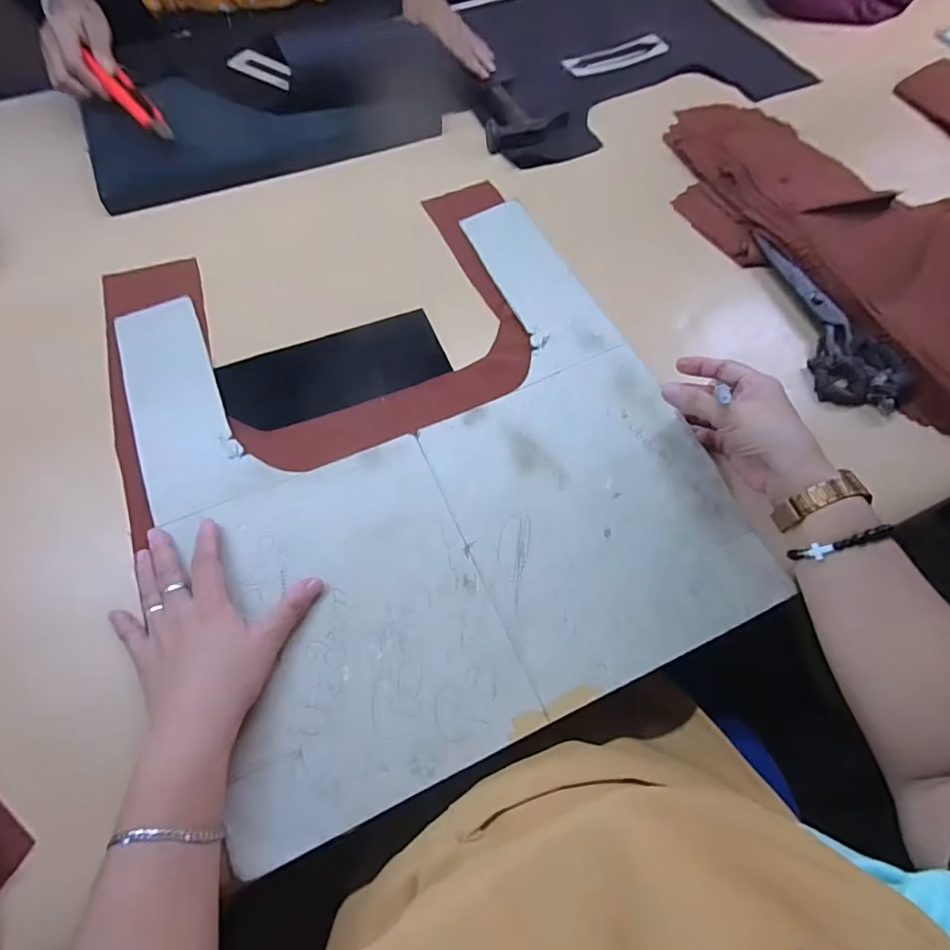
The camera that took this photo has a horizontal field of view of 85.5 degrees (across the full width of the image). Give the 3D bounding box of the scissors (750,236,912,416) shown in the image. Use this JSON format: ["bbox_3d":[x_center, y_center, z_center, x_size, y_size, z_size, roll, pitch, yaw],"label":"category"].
[{"bbox_3d":[0.354,-0.160,0.527,0.076,0.023,0.223,-14,65,-7],"label":"scissors"}]

